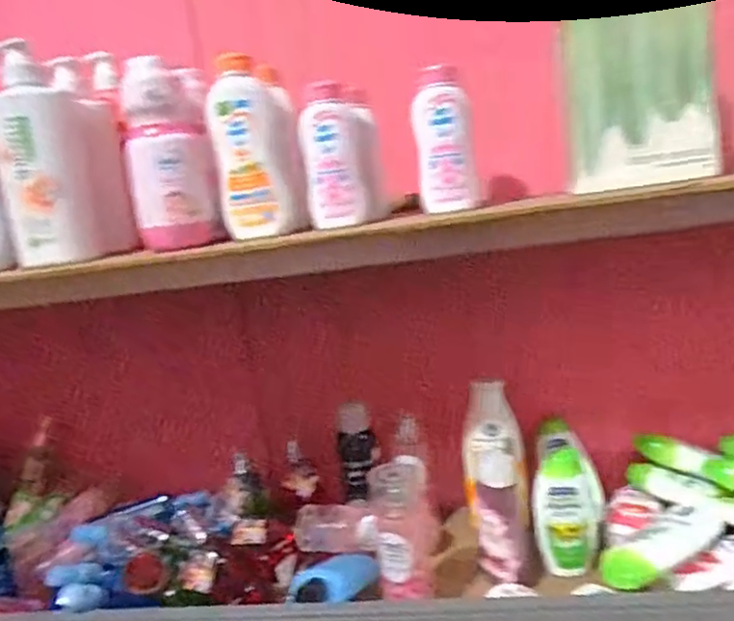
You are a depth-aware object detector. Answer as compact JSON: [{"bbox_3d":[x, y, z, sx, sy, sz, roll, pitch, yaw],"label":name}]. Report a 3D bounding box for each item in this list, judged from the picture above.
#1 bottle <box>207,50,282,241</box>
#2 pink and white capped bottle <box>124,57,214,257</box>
[{"bbox_3d":[-0.106,-0.141,0.577,0.056,0.147,0.043,-10,8,-15],"label":"bottle"},{"bbox_3d":[-0.176,-0.136,0.576,0.064,0.159,0.063,-10,8,-15],"label":"pink and white capped bottle"}]

